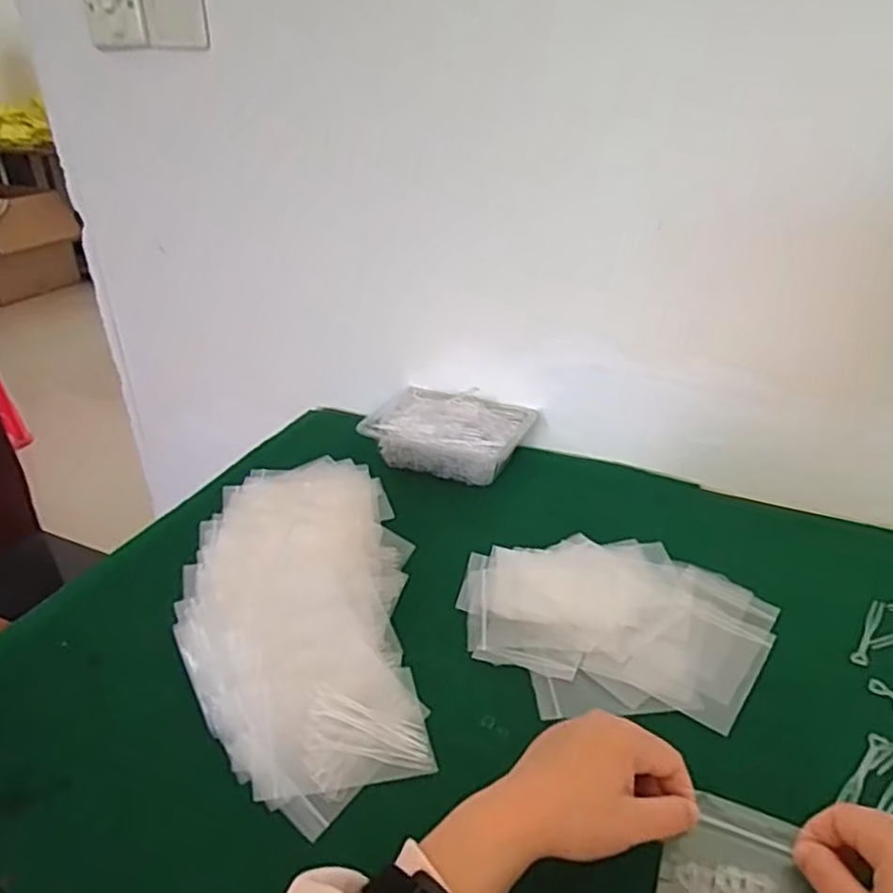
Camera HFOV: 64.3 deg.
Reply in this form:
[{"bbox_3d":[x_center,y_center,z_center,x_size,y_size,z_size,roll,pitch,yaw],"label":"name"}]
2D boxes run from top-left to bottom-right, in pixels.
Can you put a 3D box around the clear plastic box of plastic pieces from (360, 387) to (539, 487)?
[{"bbox_3d":[0.004,-0.014,0.828,0.182,0.059,0.115,11,31,20],"label":"clear plastic box of plastic pieces"}]

